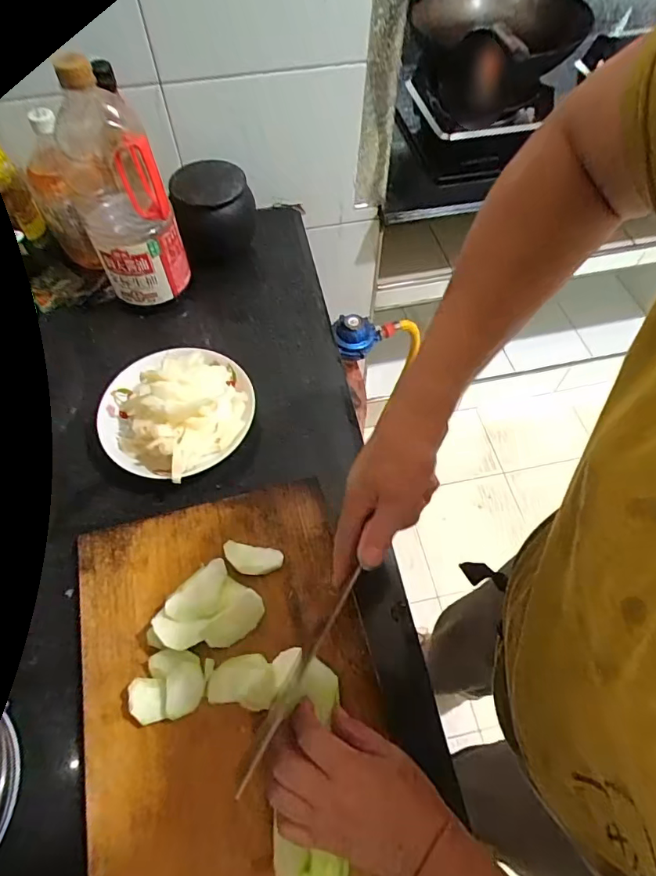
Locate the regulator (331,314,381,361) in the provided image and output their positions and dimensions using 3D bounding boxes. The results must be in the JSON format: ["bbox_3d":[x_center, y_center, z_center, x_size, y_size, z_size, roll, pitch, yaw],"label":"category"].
[{"bbox_3d":[0.050,-0.176,0.840,0.082,0.055,0.064,-1,59,-1],"label":"regulator"}]

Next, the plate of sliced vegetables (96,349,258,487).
[{"bbox_3d":[-0.179,-0.040,0.576,0.159,0.096,0.175,39,66,20],"label":"plate of sliced vegetables"}]

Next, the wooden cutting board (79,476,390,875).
[{"bbox_3d":[-0.089,0.225,0.447,0.255,0.026,0.380,-13,60,-8],"label":"wooden cutting board"}]

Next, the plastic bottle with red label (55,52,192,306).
[{"bbox_3d":[-0.246,-0.281,0.600,0.103,0.279,0.077,-13,60,-8],"label":"plastic bottle with red label"}]

